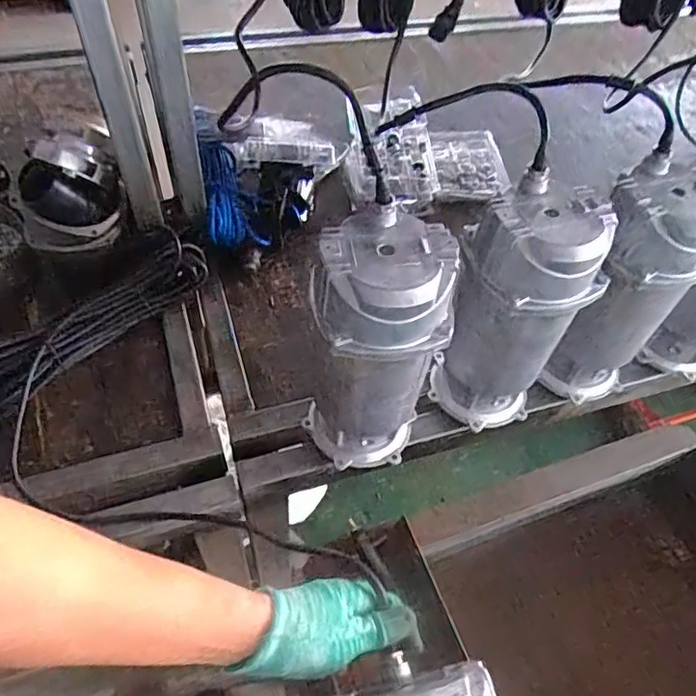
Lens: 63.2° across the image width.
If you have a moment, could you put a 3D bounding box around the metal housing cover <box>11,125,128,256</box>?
[{"bbox_3d":[-0.369,-0.200,0.750,0.138,0.128,0.074,-15,56,-16],"label":"metal housing cover"}]

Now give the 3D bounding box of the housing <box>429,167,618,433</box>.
[{"bbox_3d":[0.179,-0.034,0.642,0.124,0.296,0.123,-14,56,-15],"label":"housing"}]

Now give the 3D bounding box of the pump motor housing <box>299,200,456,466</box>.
[{"bbox_3d":[0.024,0.012,0.594,0.123,0.297,0.104,-4,54,-8],"label":"pump motor housing"}]

